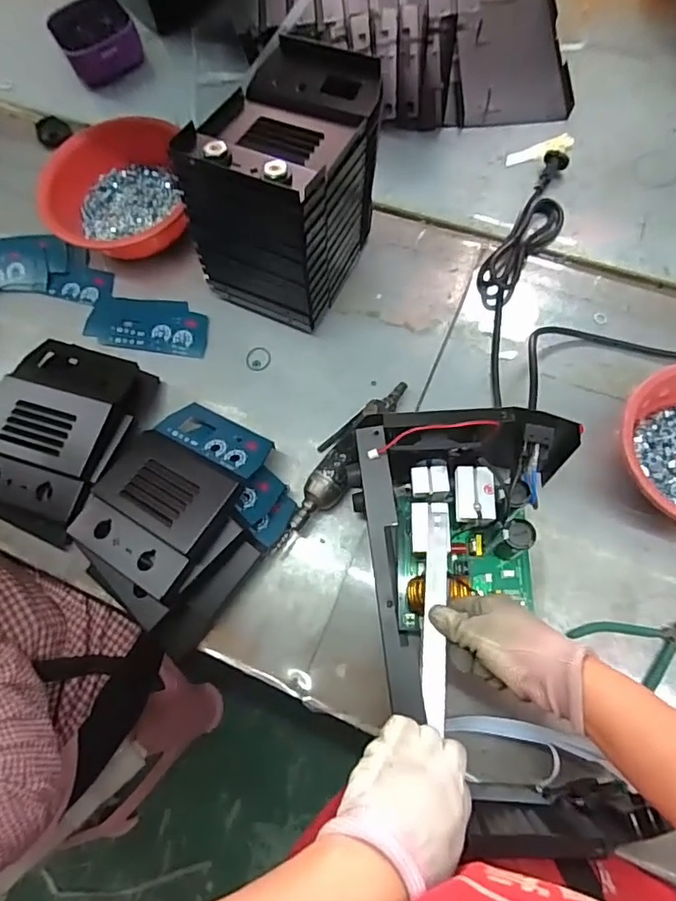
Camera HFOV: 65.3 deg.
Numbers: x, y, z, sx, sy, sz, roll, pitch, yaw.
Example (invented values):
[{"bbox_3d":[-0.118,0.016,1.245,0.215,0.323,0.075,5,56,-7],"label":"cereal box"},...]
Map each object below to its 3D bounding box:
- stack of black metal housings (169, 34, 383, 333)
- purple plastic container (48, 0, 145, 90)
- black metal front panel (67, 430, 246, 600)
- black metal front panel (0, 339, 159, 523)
[{"bbox_3d":[-0.051,-0.313,0.627,0.159,0.206,0.246,22,74,13],"label":"stack of black metal housings"},{"bbox_3d":[-0.392,-0.673,0.872,0.123,0.070,0.125,-31,71,-6],"label":"purple plastic container"},{"bbox_3d":[-0.198,0.058,0.560,0.154,0.027,0.144,28,75,14],"label":"black metal front panel"},{"bbox_3d":[-0.331,-0.031,0.623,0.159,0.063,0.208,15,73,10],"label":"black metal front panel"}]

